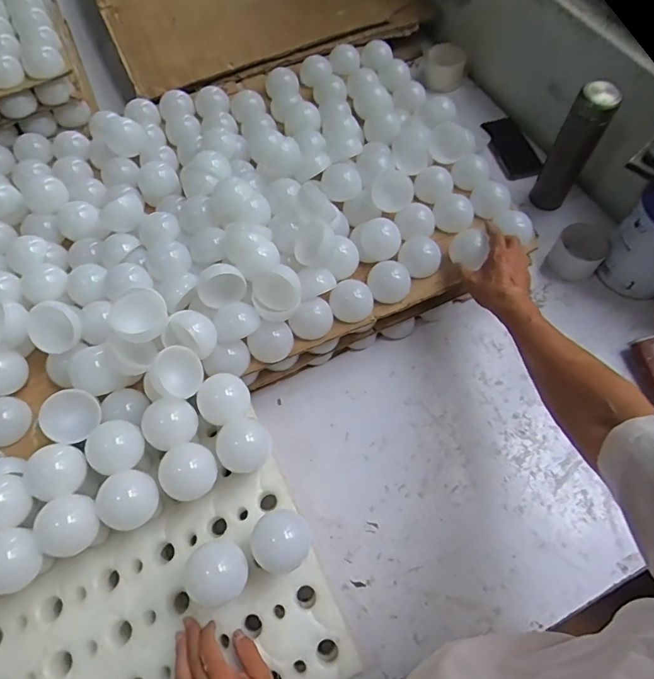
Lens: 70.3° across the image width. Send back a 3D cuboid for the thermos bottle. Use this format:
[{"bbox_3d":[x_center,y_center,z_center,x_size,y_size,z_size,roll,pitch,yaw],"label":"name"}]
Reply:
[{"bbox_3d":[0.419,-0.323,0.802,0.071,0.216,0.063,30,67,15],"label":"thermos bottle"}]

